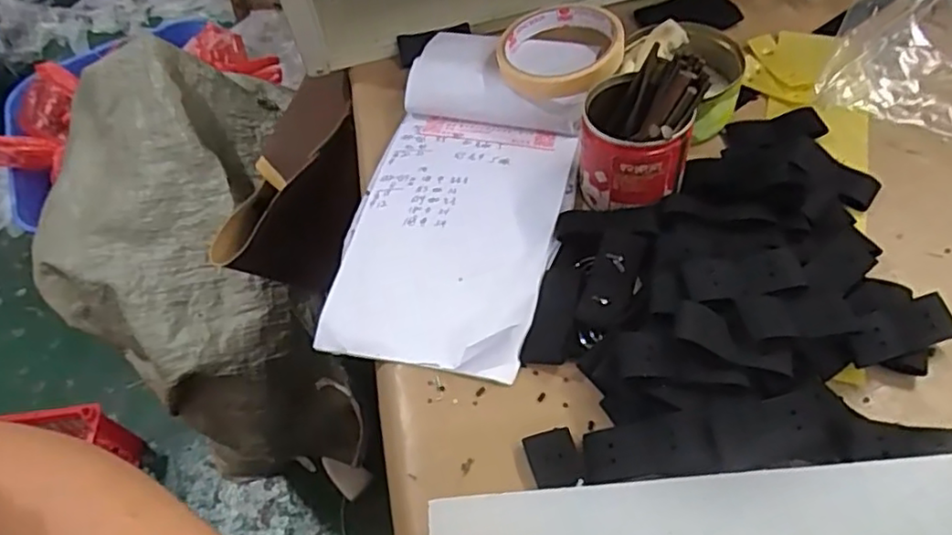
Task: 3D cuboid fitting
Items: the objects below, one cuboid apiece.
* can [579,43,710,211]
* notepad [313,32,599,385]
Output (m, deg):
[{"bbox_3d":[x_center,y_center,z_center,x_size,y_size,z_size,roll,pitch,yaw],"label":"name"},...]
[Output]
[{"bbox_3d":[0.098,-0.081,0.387,0.062,0.073,0.064,-3,55,4],"label":"can"},{"bbox_3d":[-0.007,-0.060,0.427,0.128,0.031,0.262,10,56,12],"label":"notepad"}]

